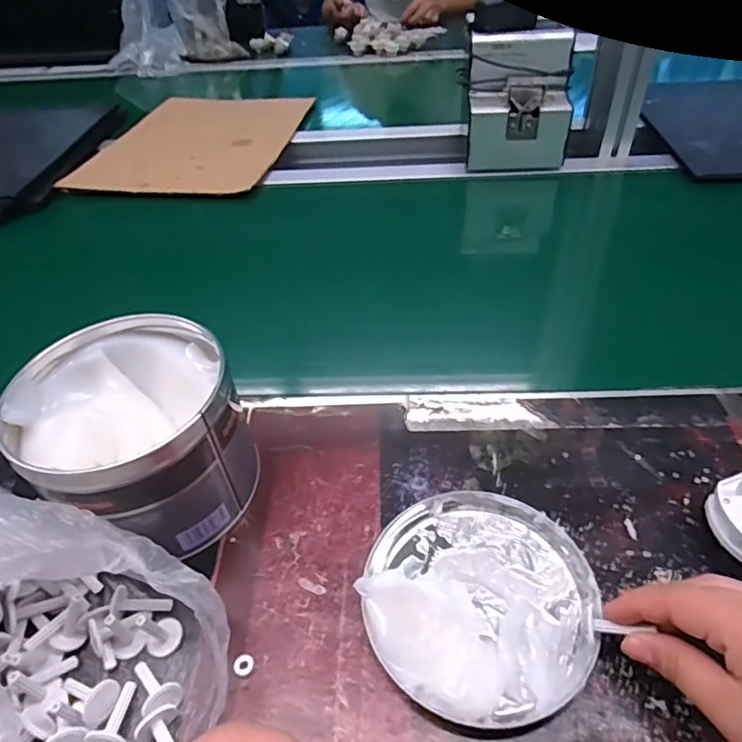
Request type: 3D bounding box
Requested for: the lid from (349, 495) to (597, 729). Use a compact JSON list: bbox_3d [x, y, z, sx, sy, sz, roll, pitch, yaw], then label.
[{"bbox_3d":[0.060,0.122,0.310,0.124,0.029,0.126,-2,45,2],"label":"lid"}]

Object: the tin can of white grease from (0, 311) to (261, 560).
[{"bbox_3d":[-0.144,0.041,0.359,0.126,0.100,0.116,-2,45,2],"label":"tin can of white grease"}]

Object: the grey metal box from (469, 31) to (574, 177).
[{"bbox_3d":[0.184,-0.331,0.710,0.130,0.157,0.075,-1,45,4],"label":"grey metal box"}]

